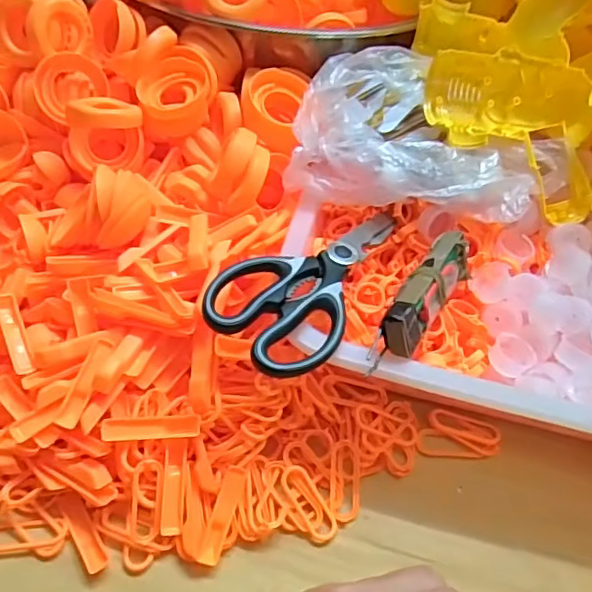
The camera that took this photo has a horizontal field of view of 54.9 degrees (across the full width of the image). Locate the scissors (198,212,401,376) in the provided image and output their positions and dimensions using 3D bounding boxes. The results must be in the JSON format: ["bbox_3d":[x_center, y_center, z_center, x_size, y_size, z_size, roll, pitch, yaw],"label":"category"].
[{"bbox_3d":[0.010,-0.017,0.400,0.086,0.021,0.174,31,51,8],"label":"scissors"}]

